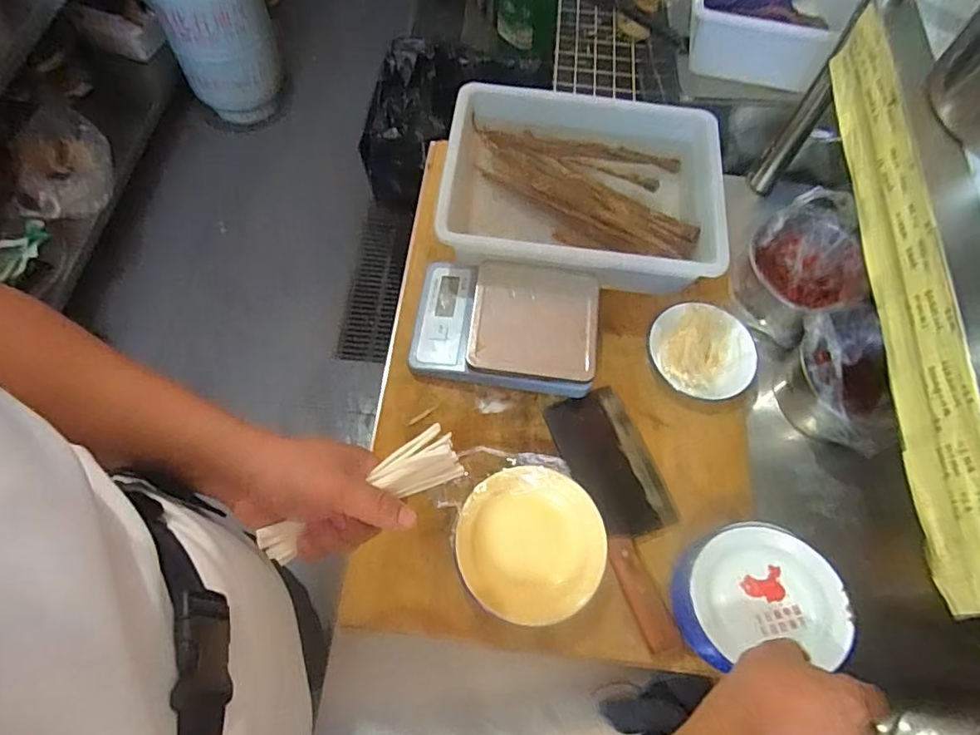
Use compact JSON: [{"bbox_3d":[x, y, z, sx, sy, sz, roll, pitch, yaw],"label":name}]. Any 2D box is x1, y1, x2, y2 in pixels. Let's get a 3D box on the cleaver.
[{"bbox_3d":[0.157,0.155,0.634,0.092,0.026,0.280,-17,67,-11],"label":"cleaver"}]

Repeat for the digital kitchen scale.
[{"bbox_3d":[0.019,-0.054,0.709,0.224,0.048,0.156,8,65,1],"label":"digital kitchen scale"}]

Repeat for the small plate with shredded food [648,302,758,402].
[{"bbox_3d":[0.268,-0.018,0.717,0.132,0.030,0.130,1,65,-2],"label":"small plate with shredded food"}]

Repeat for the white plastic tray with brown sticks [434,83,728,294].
[{"bbox_3d":[0.121,-0.248,0.773,0.357,0.087,0.280,5,65,-1],"label":"white plastic tray with brown sticks"}]

